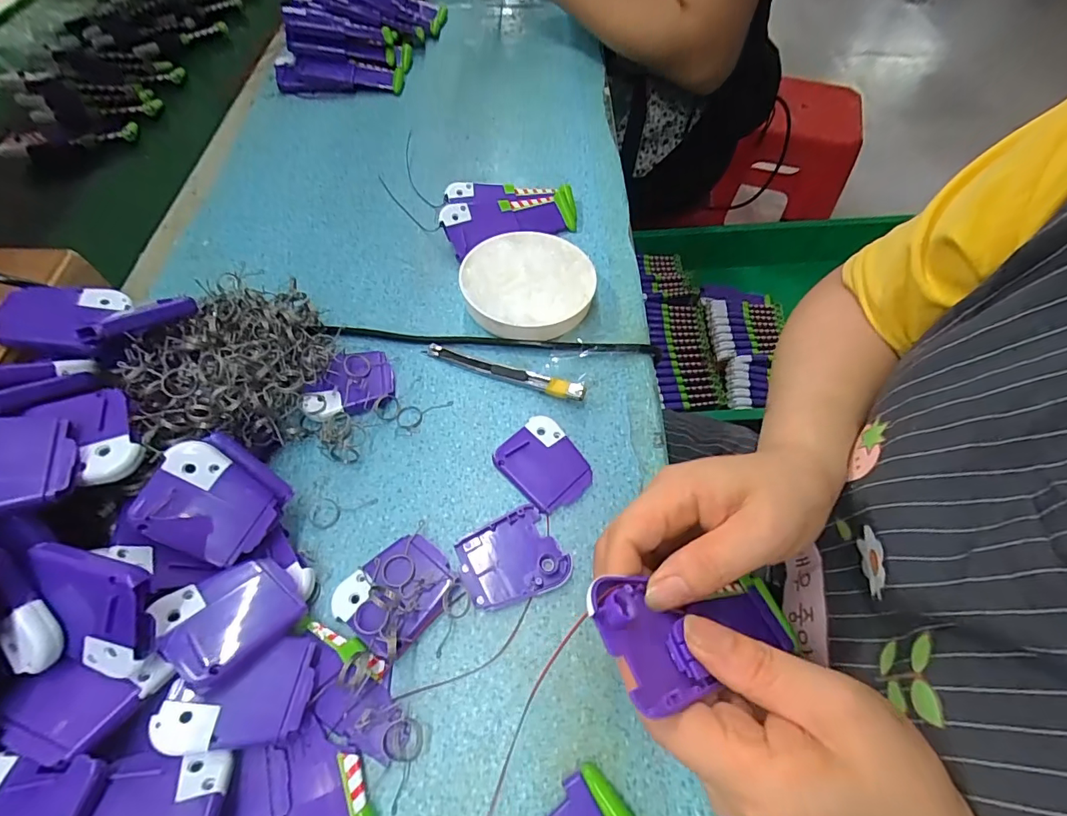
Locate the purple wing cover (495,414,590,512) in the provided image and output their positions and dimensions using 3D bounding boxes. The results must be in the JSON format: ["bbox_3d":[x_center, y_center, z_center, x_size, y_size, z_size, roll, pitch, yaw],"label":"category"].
[{"bbox_3d":[0.008,0.038,0.329,0.051,0.007,0.060,-40,67,-22],"label":"purple wing cover"}]

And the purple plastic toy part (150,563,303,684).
[{"bbox_3d":[-0.155,0.105,0.247,0.051,0.008,0.057,42,40,19],"label":"purple plastic toy part"}]

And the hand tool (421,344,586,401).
[{"bbox_3d":[-0.023,-0.030,0.361,0.127,0.018,0.015,17,60,9],"label":"hand tool"}]

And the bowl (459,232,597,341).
[{"bbox_3d":[-0.005,-0.099,0.398,0.101,0.030,0.106,0,59,-1],"label":"bowl"}]

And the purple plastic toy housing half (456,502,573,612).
[{"bbox_3d":[-0.013,0.093,0.296,0.061,0.007,0.052,-27,63,-16],"label":"purple plastic toy housing half"}]

